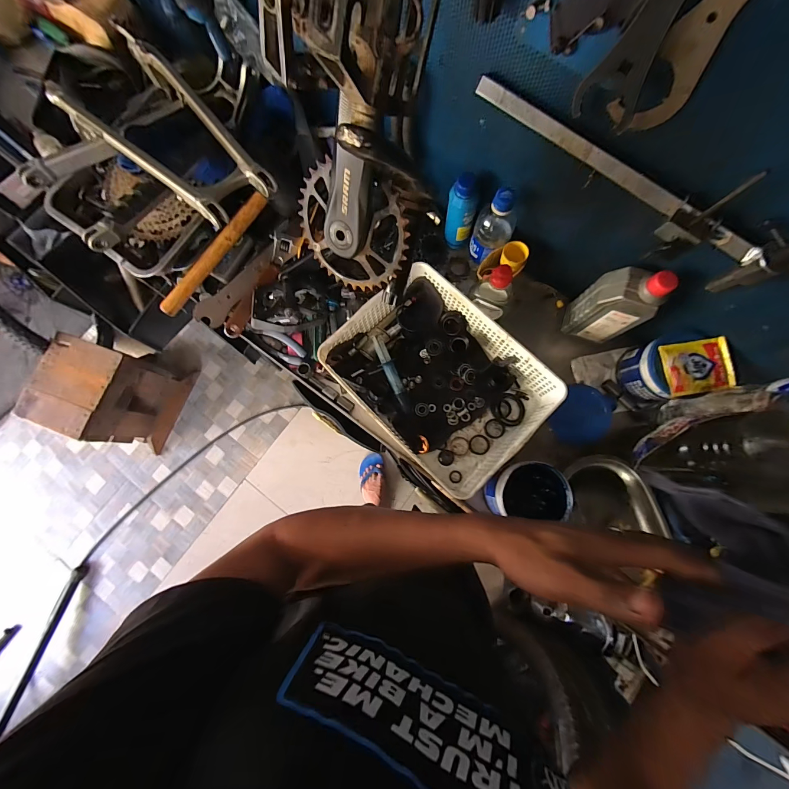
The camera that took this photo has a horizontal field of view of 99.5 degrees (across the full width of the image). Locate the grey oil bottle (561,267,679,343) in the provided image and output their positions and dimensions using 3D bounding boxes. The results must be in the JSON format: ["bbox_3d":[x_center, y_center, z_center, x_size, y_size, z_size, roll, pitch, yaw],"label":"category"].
[{"bbox_3d":[0.342,-0.137,0.524,0.085,0.174,0.053,23,81,6],"label":"grey oil bottle"}]

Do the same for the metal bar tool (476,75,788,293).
[{"bbox_3d":[0.270,-0.235,0.395,0.426,0.096,0.056,35,82,7],"label":"metal bar tool"}]

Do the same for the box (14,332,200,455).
[{"bbox_3d":[-1.064,0.002,1.293,0.245,0.409,0.344,18,80,5],"label":"box"}]

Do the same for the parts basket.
[{"bbox_3d":[0.073,-0.028,0.566,0.248,0.082,0.327,-43,81,-6],"label":"parts basket"}]

